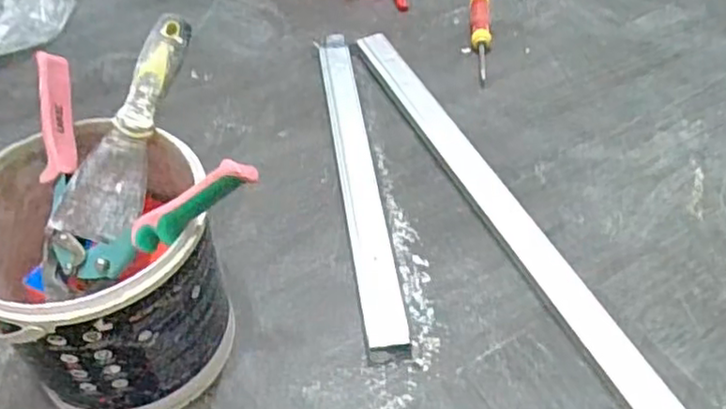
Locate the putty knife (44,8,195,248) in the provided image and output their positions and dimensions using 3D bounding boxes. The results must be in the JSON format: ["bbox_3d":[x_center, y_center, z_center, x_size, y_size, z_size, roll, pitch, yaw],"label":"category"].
[{"bbox_3d":[-0.177,-0.062,0.521,0.058,0.022,0.186,15,76,10],"label":"putty knife"}]

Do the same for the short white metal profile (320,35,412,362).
[{"bbox_3d":[-0.007,-0.038,0.750,0.040,0.021,0.453,-5,51,-6],"label":"short white metal profile"}]

